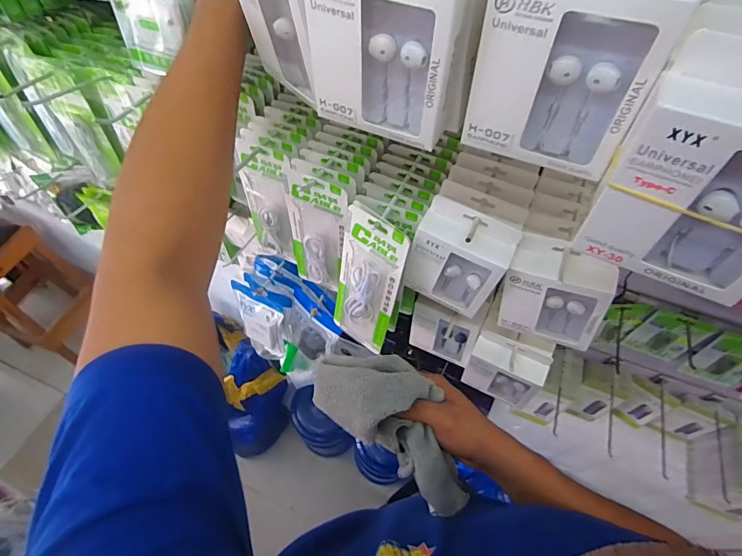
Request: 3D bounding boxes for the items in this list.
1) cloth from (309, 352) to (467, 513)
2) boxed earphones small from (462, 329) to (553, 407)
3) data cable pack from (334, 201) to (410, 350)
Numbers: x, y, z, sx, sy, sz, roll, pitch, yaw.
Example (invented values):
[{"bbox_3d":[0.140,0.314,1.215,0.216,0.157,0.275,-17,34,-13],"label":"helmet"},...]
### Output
[{"bbox_3d":[0.026,0.151,0.417,0.088,0.101,0.187,-38,88,-25],"label":"cloth"},{"bbox_3d":[0.176,0.125,0.539,0.094,0.110,0.048,20,57,11],"label":"boxed earphones small"},{"bbox_3d":[-0.006,0.014,0.465,0.080,0.189,0.020,32,46,19],"label":"data cable pack"}]

